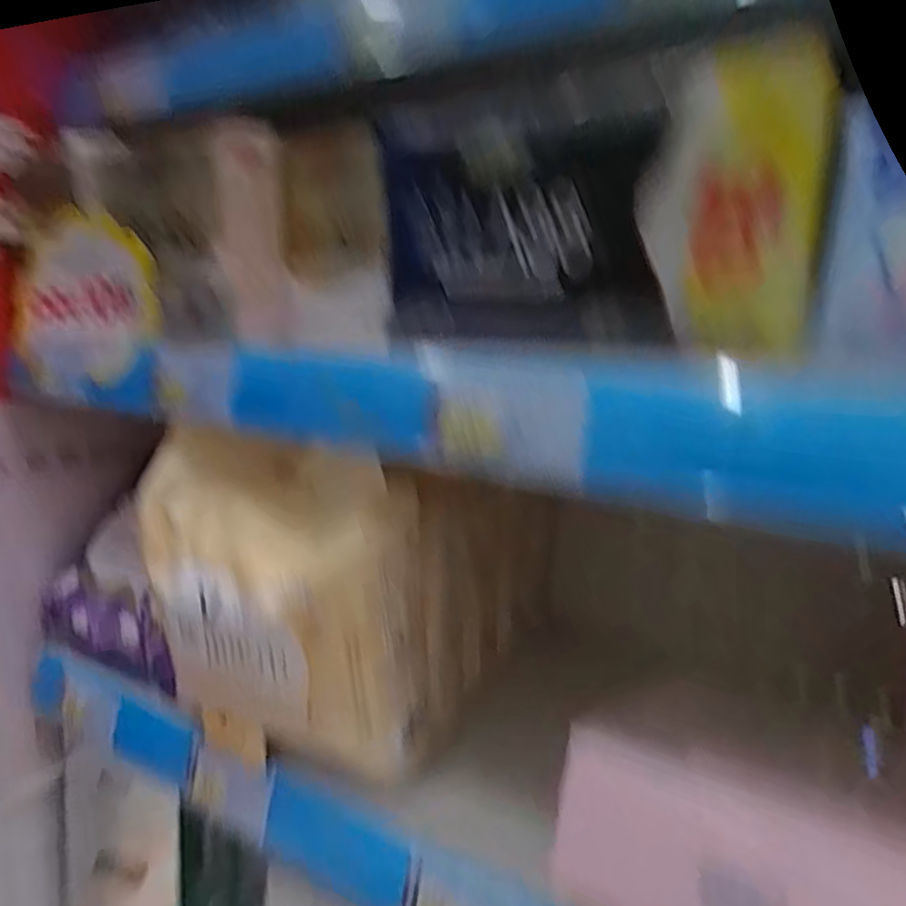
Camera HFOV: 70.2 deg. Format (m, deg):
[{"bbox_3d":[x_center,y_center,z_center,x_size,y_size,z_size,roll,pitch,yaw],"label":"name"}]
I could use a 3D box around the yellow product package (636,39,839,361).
[{"bbox_3d":[0.087,-0.078,0.203,0.051,0.088,0.006,6,9,23],"label":"yellow product package"}]

